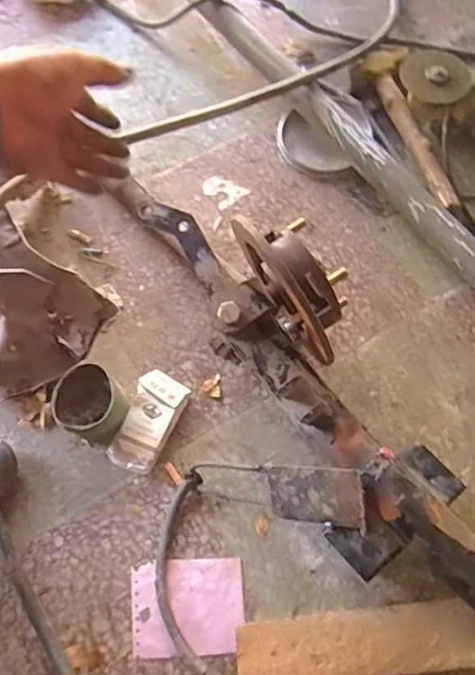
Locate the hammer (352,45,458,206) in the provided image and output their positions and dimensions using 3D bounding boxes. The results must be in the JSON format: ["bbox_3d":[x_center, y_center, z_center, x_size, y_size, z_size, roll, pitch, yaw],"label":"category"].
[{"bbox_3d":[0.251,-0.322,0.815,0.097,0.043,0.316,-8,67,-2],"label":"hammer"}]

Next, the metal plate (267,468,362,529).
[{"bbox_3d":[0.082,0.170,0.553,0.099,0.005,0.061,-4,101,25],"label":"metal plate"}]

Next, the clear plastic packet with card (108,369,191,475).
[{"bbox_3d":[-0.114,0.108,0.667,0.065,0.020,0.126,20,69,10],"label":"clear plastic packet with card"}]

